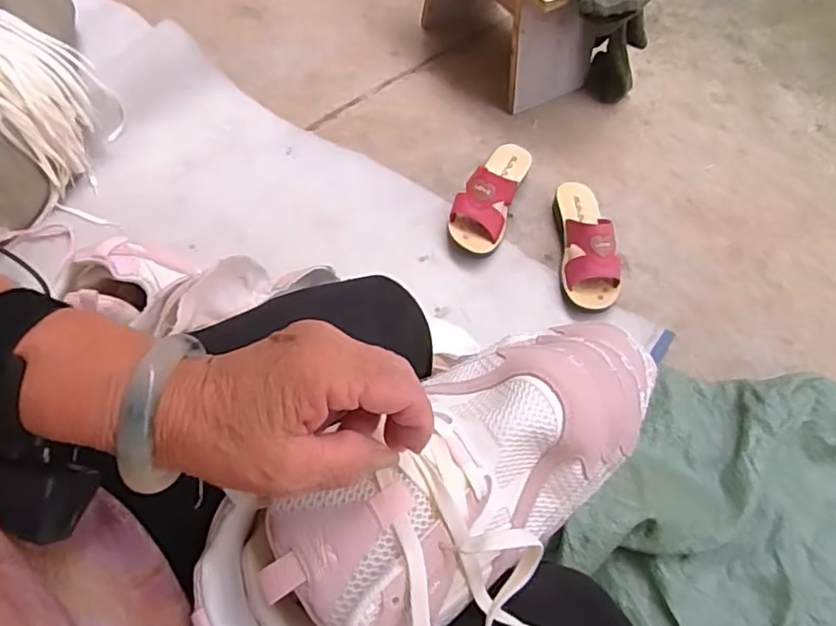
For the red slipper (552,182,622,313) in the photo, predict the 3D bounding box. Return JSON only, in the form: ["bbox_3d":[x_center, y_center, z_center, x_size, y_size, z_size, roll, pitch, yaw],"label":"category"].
[{"bbox_3d":[0.252,-0.106,0.891,0.075,0.079,0.230,3,60,-2],"label":"red slipper"}]

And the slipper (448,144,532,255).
[{"bbox_3d":[0.115,-0.190,0.930,0.083,0.073,0.211,23,62,8],"label":"slipper"}]

